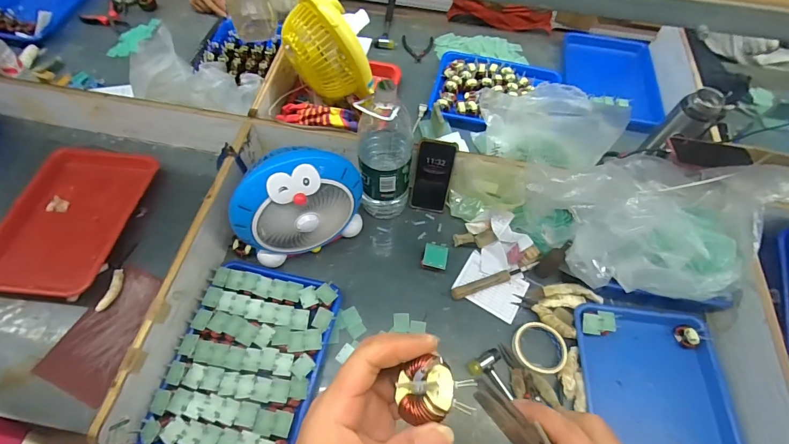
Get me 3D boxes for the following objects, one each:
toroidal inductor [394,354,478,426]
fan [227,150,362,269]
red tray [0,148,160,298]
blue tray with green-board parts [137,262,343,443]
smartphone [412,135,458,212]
[{"bbox_3d":[0.024,0.106,0.242,0.047,0.021,0.034,-18,56,18],"label":"toroidal inductor"},{"bbox_3d":[-0.177,-0.030,0.725,0.221,0.239,0.113,-19,64,-12],"label":"fan"},{"bbox_3d":[-0.667,-0.013,0.795,0.229,0.029,0.324,6,61,2],"label":"red tray"},{"bbox_3d":[-0.253,0.245,0.675,0.253,0.051,0.328,10,61,3],"label":"blue tray with green-board parts"},{"bbox_3d":[0.081,-0.093,0.816,0.078,0.171,0.019,8,38,3],"label":"smartphone"}]

